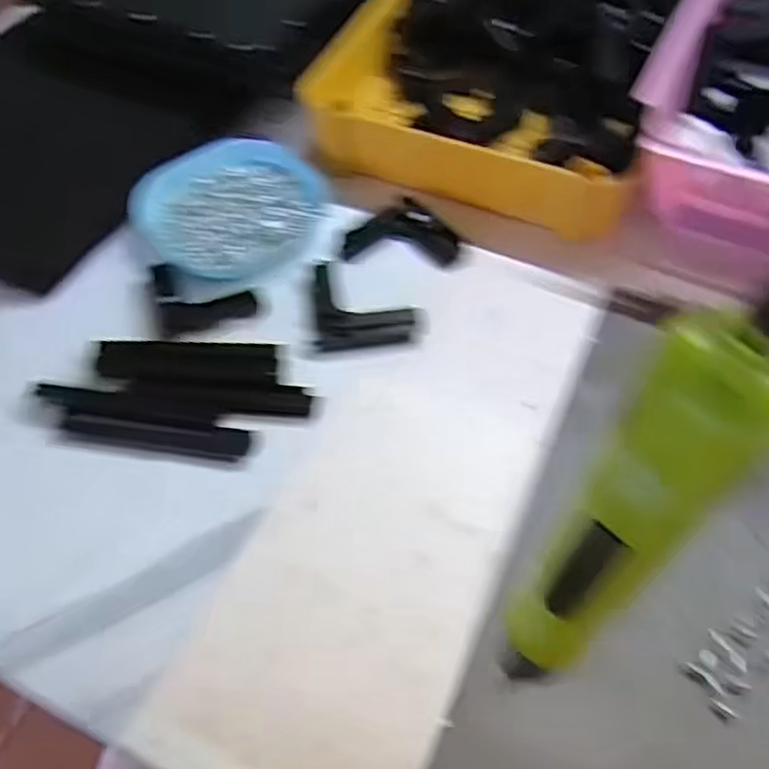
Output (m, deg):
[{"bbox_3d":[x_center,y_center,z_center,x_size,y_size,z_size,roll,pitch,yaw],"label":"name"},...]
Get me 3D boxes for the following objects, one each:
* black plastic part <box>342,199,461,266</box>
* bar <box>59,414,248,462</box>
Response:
[{"bbox_3d":[0.014,-0.121,0.548,0.085,0.010,0.065,5,58,3],"label":"black plastic part"},{"bbox_3d":[-0.145,0.033,0.452,0.118,0.006,0.021,6,58,4],"label":"bar"}]

